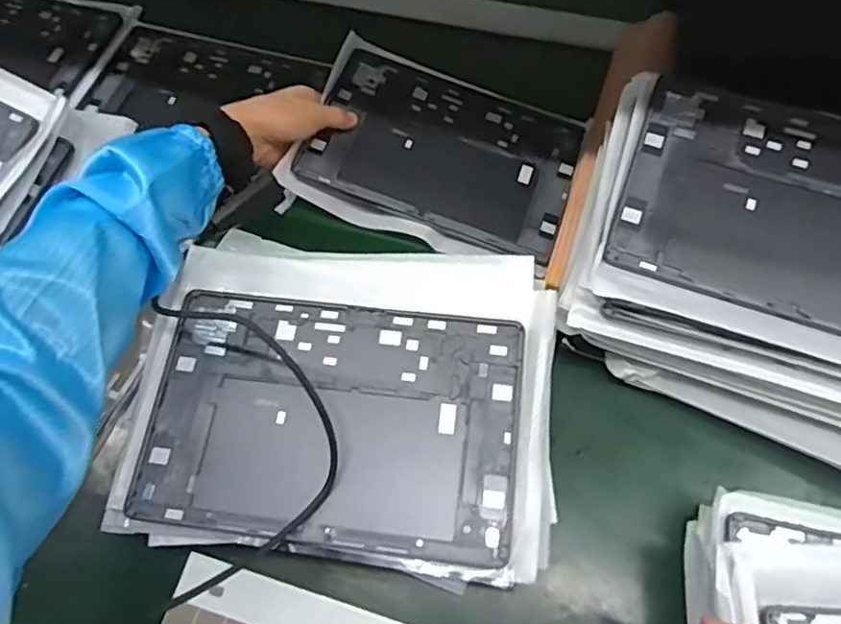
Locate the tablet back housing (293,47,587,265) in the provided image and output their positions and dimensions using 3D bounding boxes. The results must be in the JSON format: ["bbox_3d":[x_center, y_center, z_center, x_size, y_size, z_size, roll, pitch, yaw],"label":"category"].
[{"bbox_3d":[0.025,-0.155,0.604,0.246,0.011,0.172,21,66,2],"label":"tablet back housing"}]

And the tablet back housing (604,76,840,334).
[{"bbox_3d":[0.279,-0.072,0.448,0.254,0.006,0.169,18,74,9],"label":"tablet back housing"}]

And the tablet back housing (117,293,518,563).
[{"bbox_3d":[-0.060,0.074,0.437,0.254,0.014,0.166,5,65,5],"label":"tablet back housing"}]

